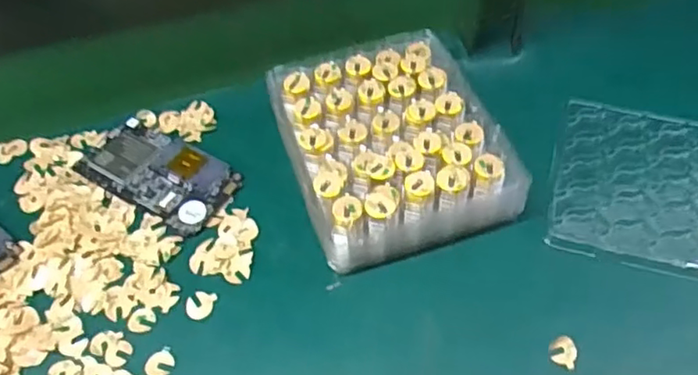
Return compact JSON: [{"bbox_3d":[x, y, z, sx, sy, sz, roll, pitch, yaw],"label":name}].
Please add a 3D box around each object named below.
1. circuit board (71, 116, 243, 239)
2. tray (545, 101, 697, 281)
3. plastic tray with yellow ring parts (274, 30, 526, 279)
[{"bbox_3d":[-0.147,-0.013,0.478,0.118,0.008,0.067,25,56,22],"label":"circuit board"},{"bbox_3d":[0.233,0.003,0.435,0.164,0.015,0.137,13,59,9],"label":"tray"},{"bbox_3d":[0.030,-0.040,0.466,0.151,0.053,0.175,-15,51,-9],"label":"plastic tray with yellow ring parts"}]

